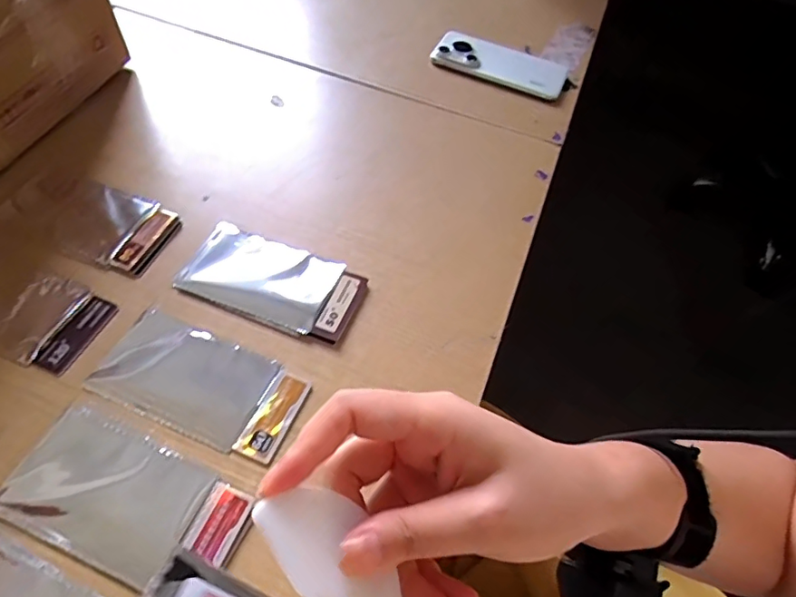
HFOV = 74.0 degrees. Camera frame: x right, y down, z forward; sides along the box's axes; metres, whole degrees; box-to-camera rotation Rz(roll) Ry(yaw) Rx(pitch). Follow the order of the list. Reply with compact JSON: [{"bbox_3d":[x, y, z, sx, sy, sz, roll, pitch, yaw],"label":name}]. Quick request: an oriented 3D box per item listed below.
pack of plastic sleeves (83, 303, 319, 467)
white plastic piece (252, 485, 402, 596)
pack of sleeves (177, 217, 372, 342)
[{"bbox_3d":[-0.143,0.062,0.386,0.146,0.005,0.072,22,56,10],"label":"pack of plastic sleeves"},{"bbox_3d":[-0.020,0.098,0.196,0.033,0.008,0.072,-40,91,-27],"label":"white plastic piece"},{"bbox_3d":[-0.103,-0.015,0.433,0.143,0.012,0.071,20,56,9],"label":"pack of sleeves"}]

